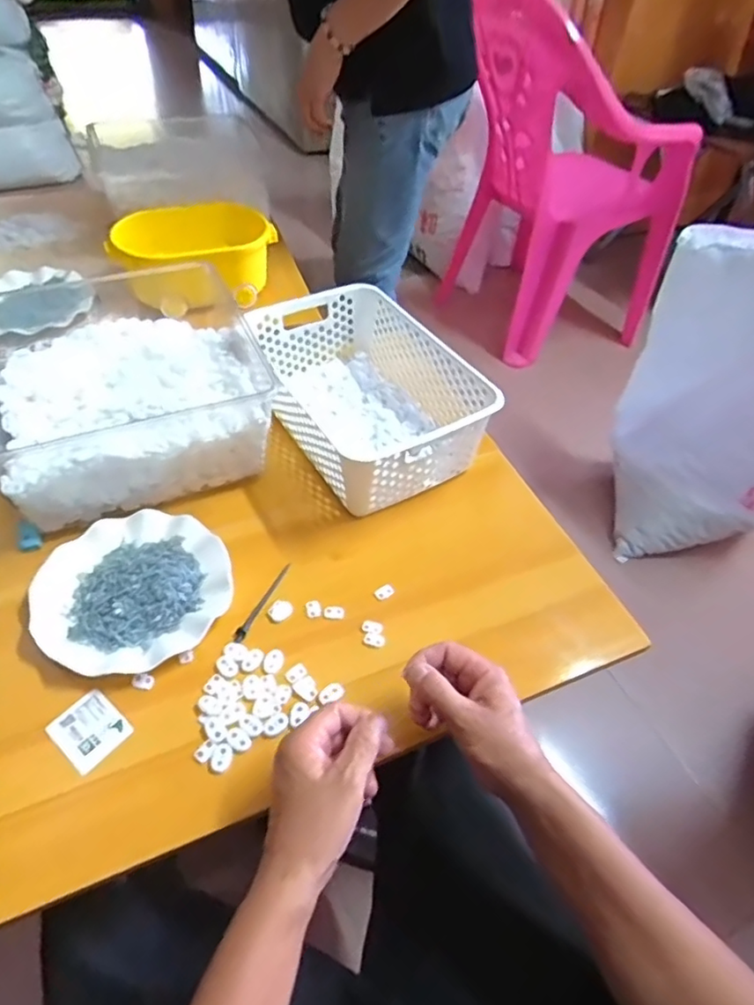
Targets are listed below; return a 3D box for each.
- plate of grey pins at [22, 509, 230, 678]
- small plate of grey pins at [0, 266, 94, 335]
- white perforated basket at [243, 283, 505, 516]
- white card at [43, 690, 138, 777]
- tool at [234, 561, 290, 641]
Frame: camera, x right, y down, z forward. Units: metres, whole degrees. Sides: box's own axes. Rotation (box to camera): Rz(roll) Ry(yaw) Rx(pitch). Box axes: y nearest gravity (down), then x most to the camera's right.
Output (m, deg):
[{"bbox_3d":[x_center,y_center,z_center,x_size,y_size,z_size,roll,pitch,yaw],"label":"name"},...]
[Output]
[{"bbox_3d":[-0.240,0.088,0.588,0.179,0.023,0.177,2,48,-2],"label":"plate of grey pins"},{"bbox_3d":[-0.536,-0.315,0.906,0.167,0.033,0.181,2,48,-2],"label":"small plate of grey pins"},{"bbox_3d":[-0.018,-0.139,0.743,0.195,0.112,0.306,-22,53,-22],"label":"white perforated basket"},{"bbox_3d":[-0.248,0.196,0.507,0.060,0.004,0.051,36,59,22],"label":"white card"},{"bbox_3d":[-0.118,0.100,0.598,0.010,0.011,0.100,18,50,12],"label":"tool"}]

